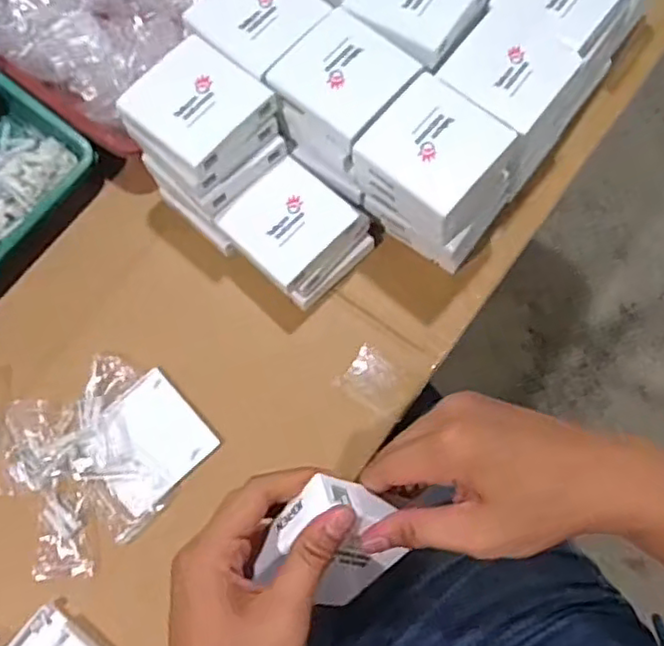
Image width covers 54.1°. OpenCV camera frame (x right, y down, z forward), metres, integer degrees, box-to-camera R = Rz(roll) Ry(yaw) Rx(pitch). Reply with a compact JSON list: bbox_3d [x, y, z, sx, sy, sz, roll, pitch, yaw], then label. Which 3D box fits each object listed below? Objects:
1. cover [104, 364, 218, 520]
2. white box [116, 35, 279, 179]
[{"bbox_3d":[-0.148,0.095,0.524,0.087,0.007,0.084,-42,77,-12],"label":"cover"},{"bbox_3d":[-0.103,-0.164,0.491,0.086,0.021,0.086,39,77,12],"label":"white box"}]

